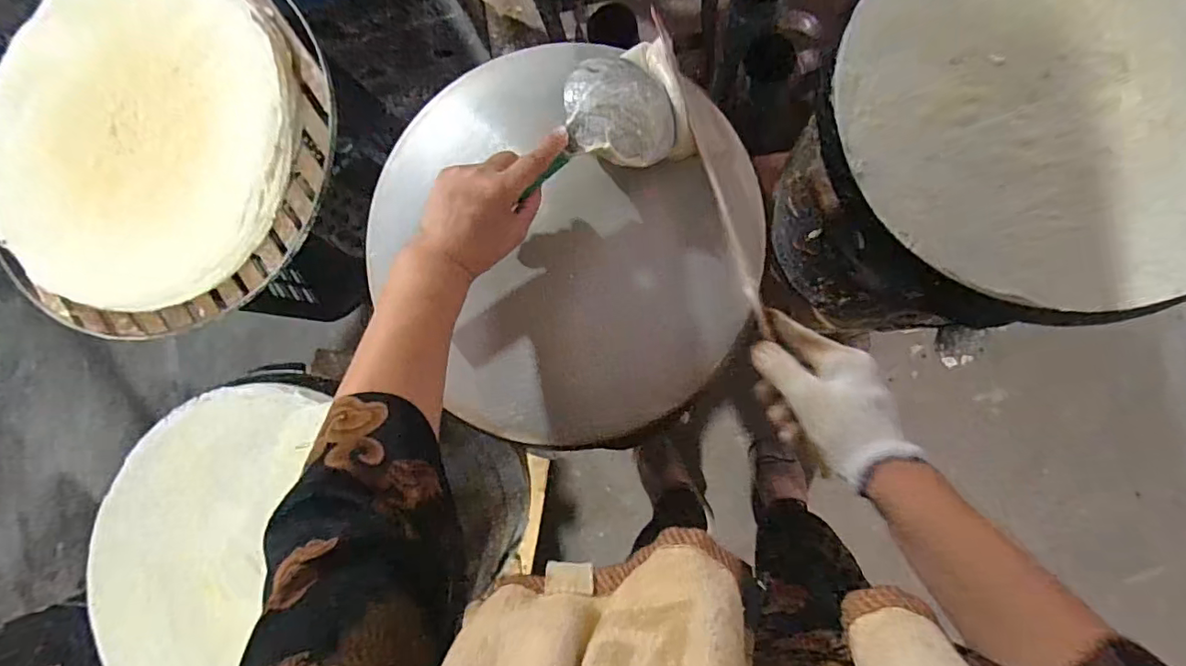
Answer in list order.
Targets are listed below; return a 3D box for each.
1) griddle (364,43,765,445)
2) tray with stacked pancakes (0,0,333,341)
[{"bbox_3d":[-0.024,-0.091,0.512,0.345,0.044,0.367,0,88,9],"label":"griddle"},{"bbox_3d":[-0.451,-0.190,0.571,0.401,0.090,0.313,-39,83,6],"label":"tray with stacked pancakes"}]

